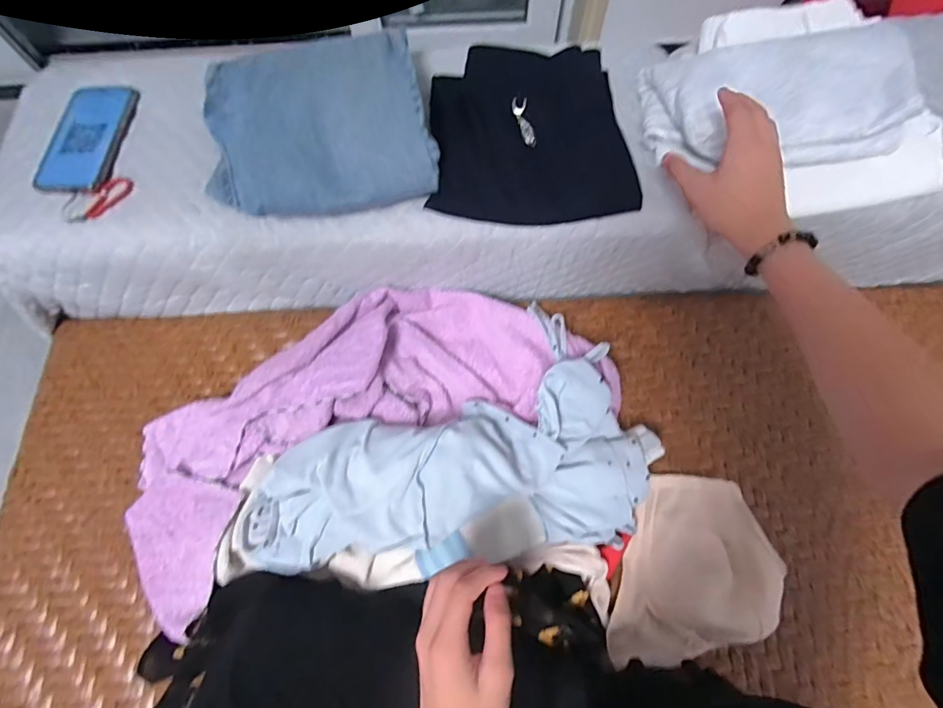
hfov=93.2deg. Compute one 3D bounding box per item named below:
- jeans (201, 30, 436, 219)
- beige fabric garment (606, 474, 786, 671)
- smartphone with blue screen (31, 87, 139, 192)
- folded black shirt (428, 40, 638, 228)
[{"bbox_3d":[-0.170,-0.259,0.517,0.238,0.072,0.221,-10,68,-2],"label":"jeans"},{"bbox_3d":[0.260,0.255,0.506,0.165,0.036,0.225,21,70,9],"label":"beige fabric garment"},{"bbox_3d":[-0.474,-0.269,0.555,0.084,0.015,0.162,2,70,1],"label":"smartphone with blue screen"},{"bbox_3d":[0.068,-0.256,0.517,0.223,0.052,0.208,-3,70,-1],"label":"folded black shirt"}]

